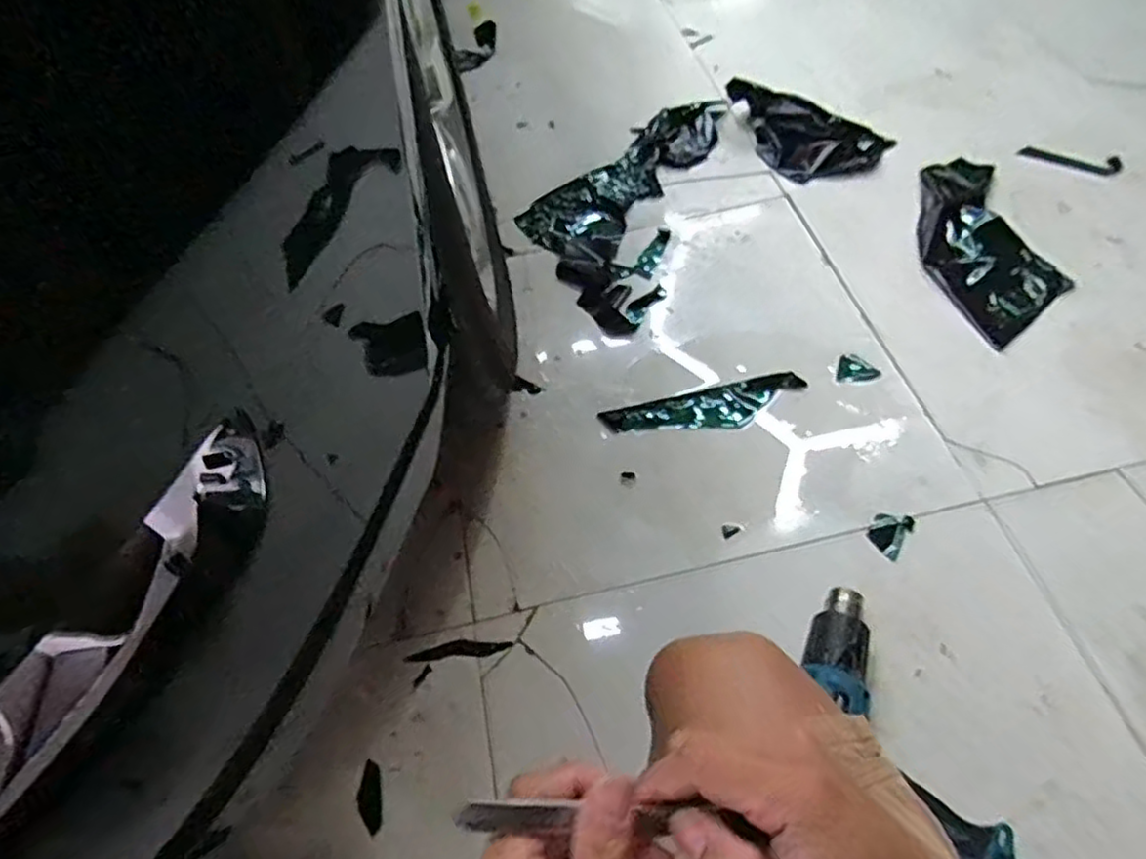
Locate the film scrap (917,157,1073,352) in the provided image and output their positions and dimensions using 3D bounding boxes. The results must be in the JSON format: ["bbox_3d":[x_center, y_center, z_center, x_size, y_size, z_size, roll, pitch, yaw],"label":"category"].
[{"bbox_3d":[0.609,-0.297,1.042,0.196,0.038,0.395,-8,54,1],"label":"film scrap"}]

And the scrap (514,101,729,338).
[{"bbox_3d":[0.069,-0.400,1.185,0.272,0.049,0.584,11,56,15],"label":"scrap"}]

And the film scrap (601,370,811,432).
[{"bbox_3d":[0.178,-0.027,0.925,0.266,0.009,0.066,-15,54,-4],"label":"film scrap"}]

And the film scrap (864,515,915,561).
[{"bbox_3d":[0.362,0.119,0.802,0.040,0.009,0.055,29,62,25],"label":"film scrap"}]

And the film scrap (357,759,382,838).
[{"bbox_3d":[-0.202,0.364,0.689,0.023,0.005,0.064,-13,54,-3],"label":"film scrap"}]

